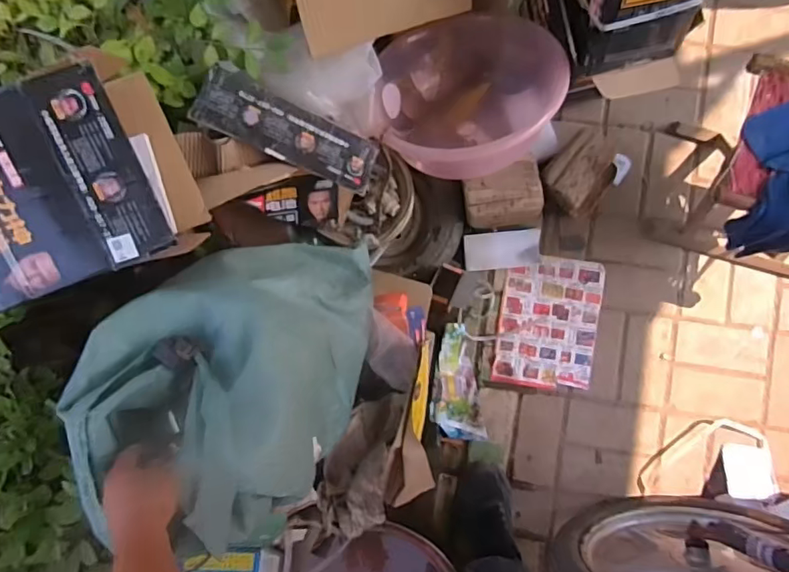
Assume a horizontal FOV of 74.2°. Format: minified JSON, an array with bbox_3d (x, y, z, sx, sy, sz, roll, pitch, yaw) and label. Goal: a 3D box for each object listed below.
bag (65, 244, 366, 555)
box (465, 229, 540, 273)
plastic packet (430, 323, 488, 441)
[{"bbox_3d":[-0.221,0.147,0.742,0.294,0.324,0.406,5,92,5],"label":"bag"},{"bbox_3d":[0.225,-0.076,1.091,0.151,0.033,0.077,-5,87,3],"label":"box"},{"bbox_3d":[0.121,0.209,1.107,0.107,0.035,0.249,-12,87,3],"label":"plastic packet"}]

